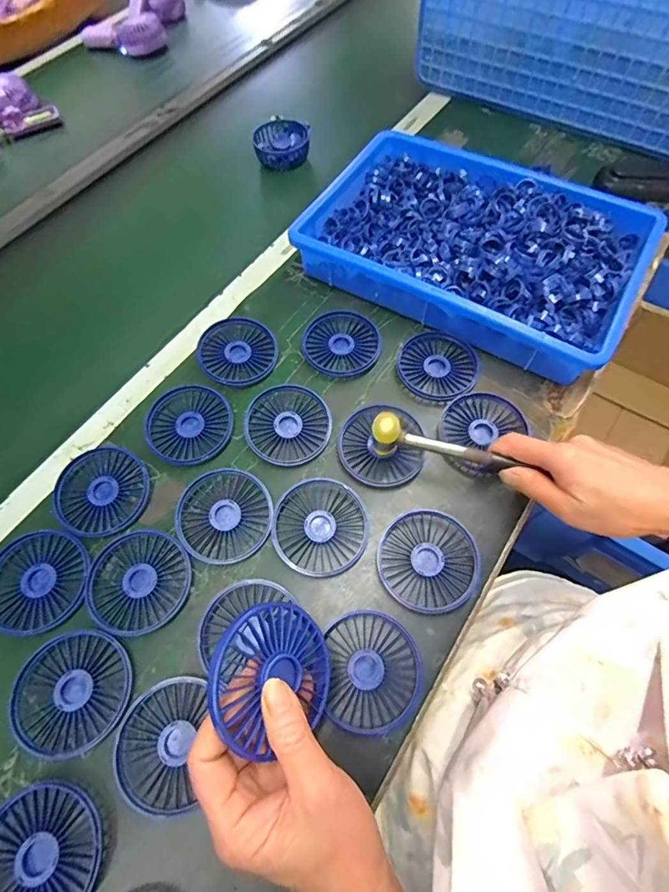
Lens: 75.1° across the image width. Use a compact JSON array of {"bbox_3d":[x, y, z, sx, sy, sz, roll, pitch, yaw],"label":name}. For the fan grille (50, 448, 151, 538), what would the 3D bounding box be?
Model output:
[{"bbox_3d":[-0.227,0.045,0.428,0.084,0.023,0.085,-1,63,3],"label":"fan grille"}]

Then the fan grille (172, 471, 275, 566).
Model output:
[{"bbox_3d":[-0.104,0.066,0.412,0.089,0.016,0.083,-1,63,3],"label":"fan grille"}]

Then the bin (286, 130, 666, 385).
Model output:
[{"bbox_3d":[0.158,-0.241,0.515,0.371,0.072,0.235,28,68,16],"label":"bin"}]

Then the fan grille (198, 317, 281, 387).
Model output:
[{"bbox_3d":[-0.110,-0.106,0.496,0.084,0.021,0.085,-1,63,3],"label":"fan grille"}]

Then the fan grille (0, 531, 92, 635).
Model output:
[{"bbox_3d":[-0.272,0.124,0.395,0.098,0.019,0.084,-10,63,-2],"label":"fan grille"}]

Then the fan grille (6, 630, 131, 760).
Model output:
[{"bbox_3d":[-0.211,0.198,0.351,0.085,0.021,0.085,-1,63,3],"label":"fan grille"}]

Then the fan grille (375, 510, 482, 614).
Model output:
[{"bbox_3d":[0.084,0.103,0.391,0.086,0.015,0.085,-1,63,3],"label":"fan grille"}]

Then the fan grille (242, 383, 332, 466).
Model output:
[{"bbox_3d":[-0.048,-0.022,0.451,0.086,0.015,0.084,-1,63,3],"label":"fan grille"}]

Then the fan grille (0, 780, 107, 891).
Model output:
[{"bbox_3d":[-0.208,0.289,0.308,0.086,0.025,0.084,-1,63,3],"label":"fan grille"}]

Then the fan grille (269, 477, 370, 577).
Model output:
[{"bbox_3d":[-0.013,0.075,0.406,0.085,0.016,0.085,-1,63,3],"label":"fan grille"}]

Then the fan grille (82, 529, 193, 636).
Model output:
[{"bbox_3d":[-0.177,0.121,0.392,0.088,0.018,0.085,-1,63,3],"label":"fan grille"}]

